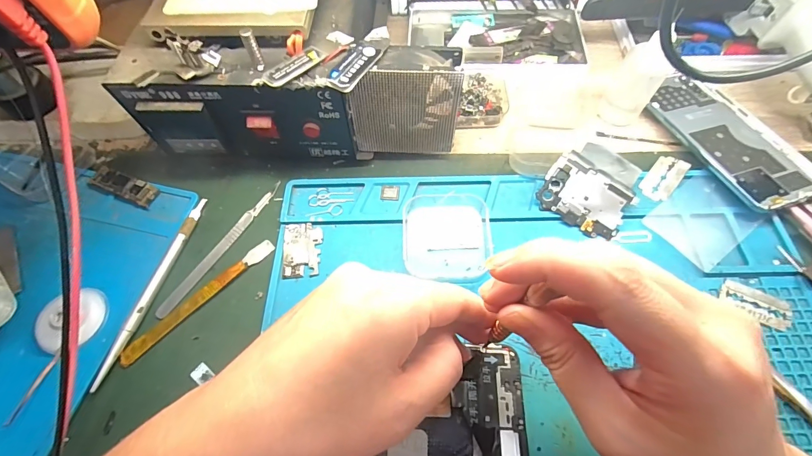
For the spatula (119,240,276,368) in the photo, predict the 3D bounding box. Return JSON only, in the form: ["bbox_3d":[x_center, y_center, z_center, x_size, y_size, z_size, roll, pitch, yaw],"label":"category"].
[{"bbox_3d":[-0.147,0.050,0.262,0.011,0.004,0.121,41,71,20],"label":"spatula"}]

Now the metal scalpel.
[{"bbox_3d":[-0.142,0.013,0.284,0.009,0.004,0.129,28,67,16],"label":"metal scalpel"}]

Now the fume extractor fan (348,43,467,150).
[{"bbox_3d":[0.000,-0.092,0.284,0.080,0.086,0.029,0,63,2],"label":"fume extractor fan"}]

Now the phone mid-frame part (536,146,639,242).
[{"bbox_3d":[0.141,-0.032,0.281,0.063,0.009,0.065,30,87,8],"label":"phone mid-frame part"}]

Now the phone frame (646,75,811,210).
[{"bbox_3d":[0.270,-0.080,0.308,0.075,0.009,0.145,-22,64,-9],"label":"phone frame"}]

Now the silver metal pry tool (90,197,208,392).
[{"bbox_3d":[-0.182,0.040,0.267,0.007,0.006,0.146,11,64,8],"label":"silver metal pry tool"}]

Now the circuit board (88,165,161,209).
[{"bbox_3d":[-0.236,-0.035,0.306,0.061,0.006,0.019,20,65,12],"label":"circuit board"}]

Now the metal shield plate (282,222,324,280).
[{"bbox_3d":[-0.078,0.017,0.277,0.029,0.004,0.045,-6,63,-1],"label":"metal shield plate"}]

